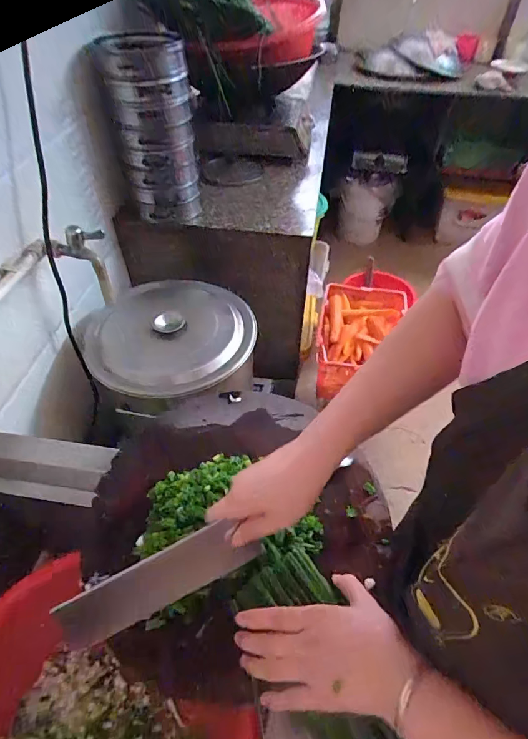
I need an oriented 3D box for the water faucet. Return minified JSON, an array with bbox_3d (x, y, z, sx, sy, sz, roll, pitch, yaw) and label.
[{"bbox_3d":[-0.330,-0.179,0.771,0.085,0.185,0.042,-20,51,-19],"label":"water faucet"}]

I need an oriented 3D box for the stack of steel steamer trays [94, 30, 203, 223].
[{"bbox_3d":[-0.230,-0.503,0.882,0.158,0.331,0.161,-8,48,-9],"label":"stack of steel steamer trays"}]

